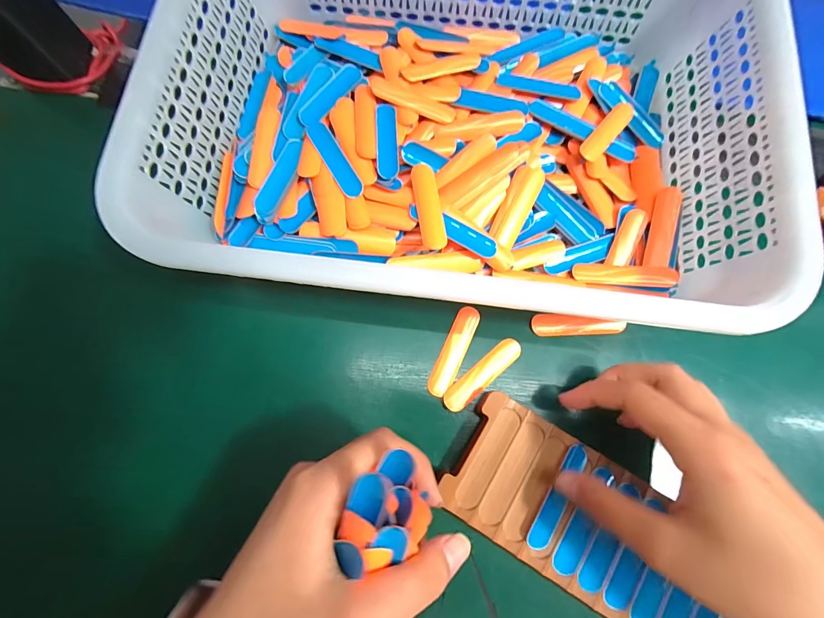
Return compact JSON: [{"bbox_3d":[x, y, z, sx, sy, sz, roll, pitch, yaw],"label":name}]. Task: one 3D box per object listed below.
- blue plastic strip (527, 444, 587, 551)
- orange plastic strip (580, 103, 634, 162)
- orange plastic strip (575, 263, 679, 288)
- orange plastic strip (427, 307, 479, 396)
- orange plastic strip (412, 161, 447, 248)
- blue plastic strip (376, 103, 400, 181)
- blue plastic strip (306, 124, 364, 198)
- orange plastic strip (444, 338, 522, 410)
[{"bbox_3d":[0.086,0.109,0.217,0.014,0.006,0.064,33,77,-6],"label":"blue plastic strip"},{"bbox_3d":[0.141,-0.128,0.272,0.015,0.005,0.062,39,79,8],"label":"orange plastic strip"},{"bbox_3d":[0.142,-0.023,0.251,0.062,0.006,0.017,5,69,16],"label":"orange plastic strip"},{"bbox_3d":[0.028,0.028,0.252,0.017,0.010,0.062,24,77,5],"label":"orange plastic strip"},{"bbox_3d":[0.011,-0.068,0.250,0.016,0.005,0.062,-8,76,-2],"label":"orange plastic strip"},{"bbox_3d":[-0.017,-0.120,0.262,0.016,0.004,0.062,-1,76,-1],"label":"blue plastic strip"},{"bbox_3d":[-0.053,-0.103,0.259,0.015,0.009,0.060,-31,78,-8],"label":"blue plastic strip"},{"bbox_3d":[0.047,0.043,0.248,0.062,0.005,0.015,-41,80,-10],"label":"orange plastic strip"}]

